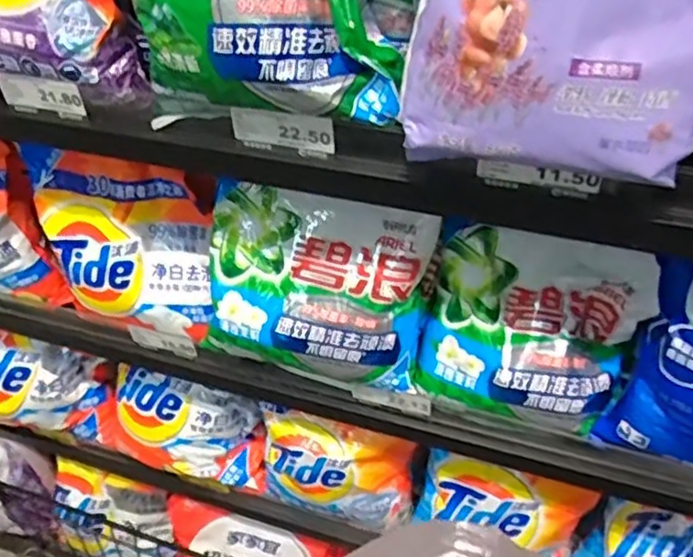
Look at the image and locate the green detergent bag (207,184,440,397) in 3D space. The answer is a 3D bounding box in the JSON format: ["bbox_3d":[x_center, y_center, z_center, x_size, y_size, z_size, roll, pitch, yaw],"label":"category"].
[{"bbox_3d":[-0.035,0.005,0.701,0.242,0.205,0.069,17,13,16],"label":"green detergent bag"}]

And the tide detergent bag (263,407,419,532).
[{"bbox_3d":[-0.018,0.267,0.910,0.222,0.194,0.060,6,43,9],"label":"tide detergent bag"}]

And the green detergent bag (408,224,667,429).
[{"bbox_3d":[0.183,0.047,0.673,0.211,0.154,0.114,11,44,14],"label":"green detergent bag"}]

